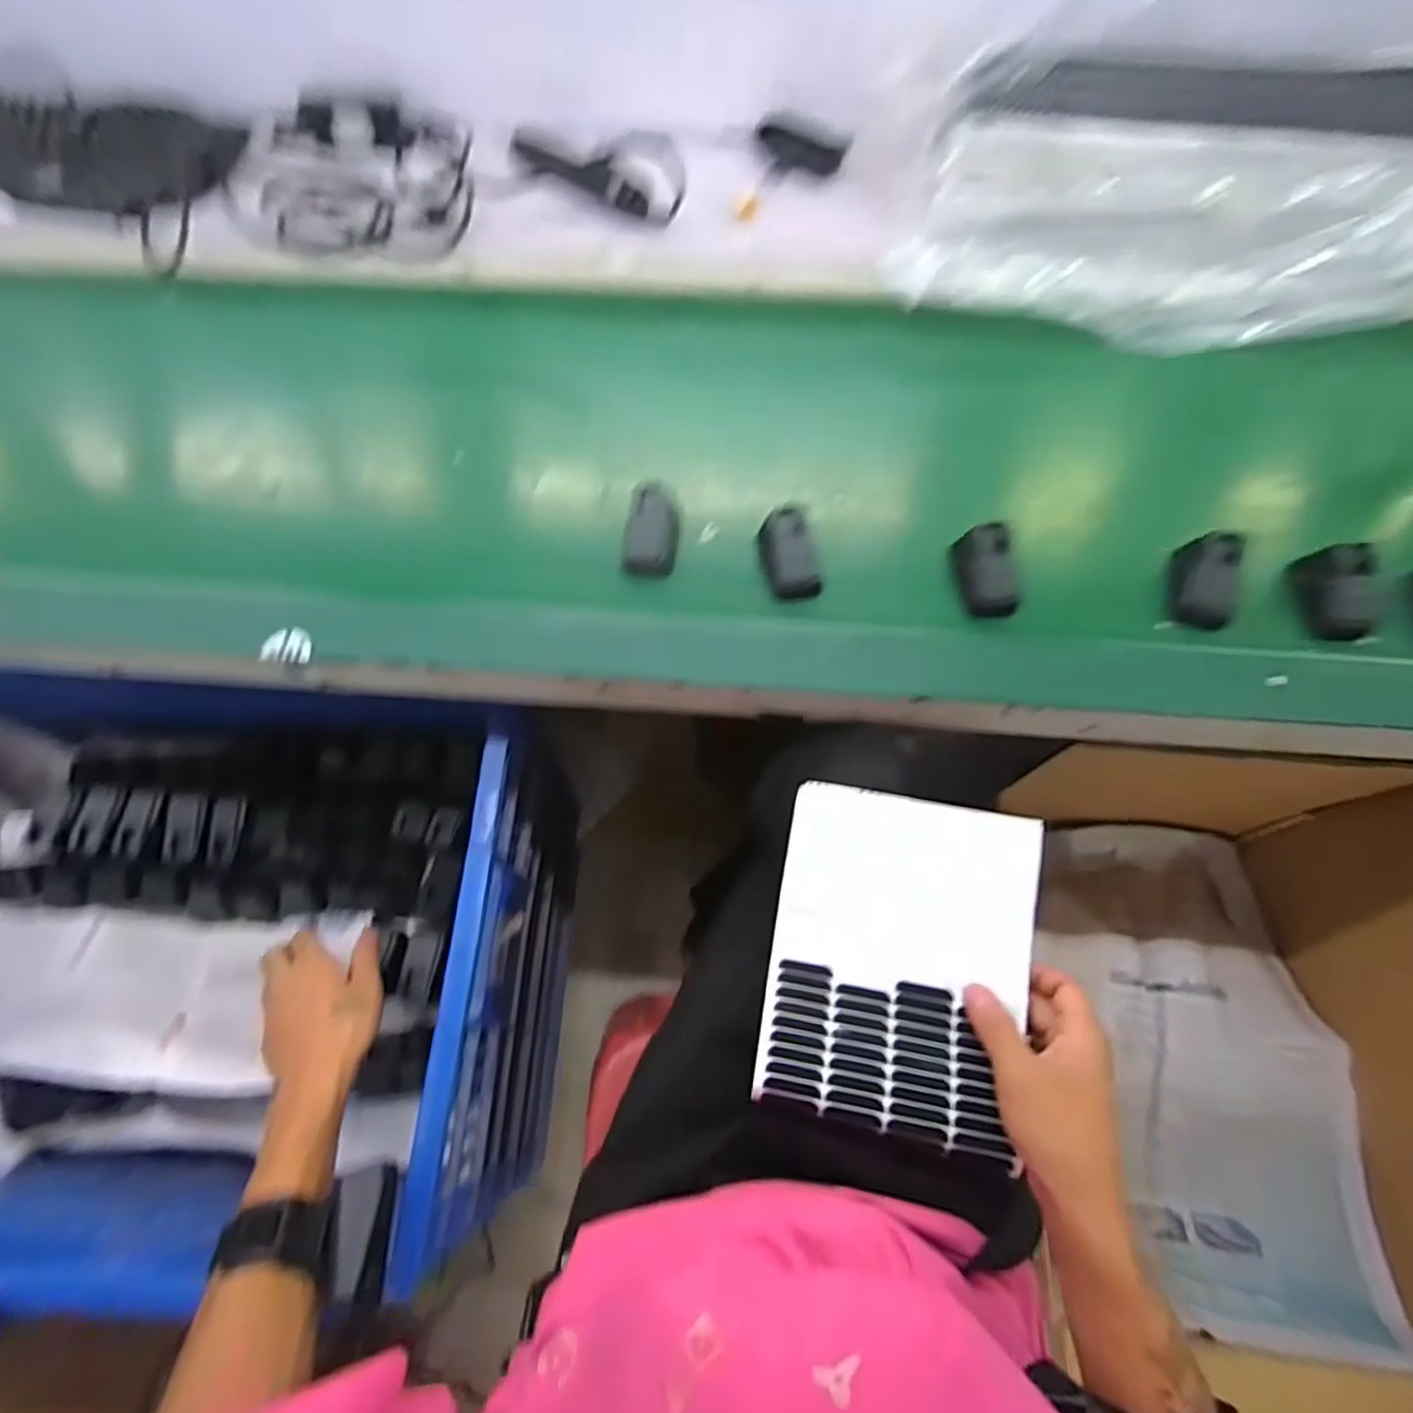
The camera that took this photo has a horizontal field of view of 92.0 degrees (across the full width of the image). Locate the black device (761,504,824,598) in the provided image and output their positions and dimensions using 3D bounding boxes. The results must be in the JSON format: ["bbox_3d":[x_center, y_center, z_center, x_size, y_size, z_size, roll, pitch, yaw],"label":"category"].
[{"bbox_3d":[0.066,-0.117,0.532,0.045,0.038,0.061,-9,64,-3],"label":"black device"}]

